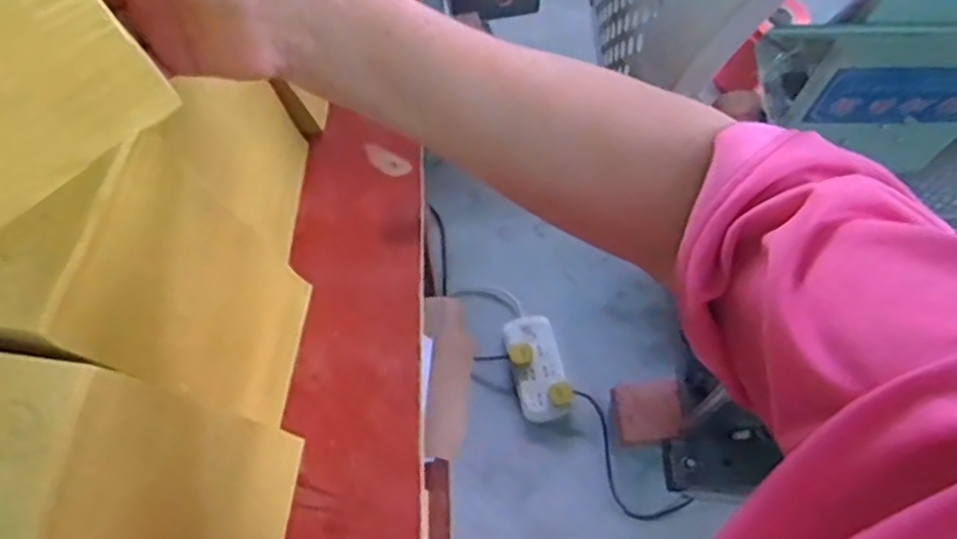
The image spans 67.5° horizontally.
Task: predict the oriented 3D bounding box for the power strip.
[{"bbox_3d":[0.117,0.195,1.437,0.100,0.032,0.213,-11,69,-6],"label":"power strip"}]

